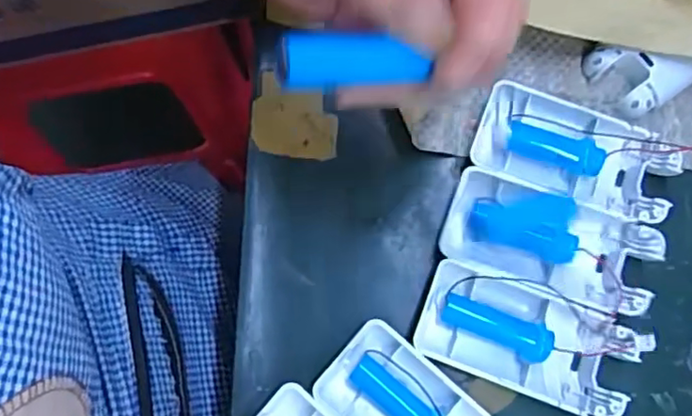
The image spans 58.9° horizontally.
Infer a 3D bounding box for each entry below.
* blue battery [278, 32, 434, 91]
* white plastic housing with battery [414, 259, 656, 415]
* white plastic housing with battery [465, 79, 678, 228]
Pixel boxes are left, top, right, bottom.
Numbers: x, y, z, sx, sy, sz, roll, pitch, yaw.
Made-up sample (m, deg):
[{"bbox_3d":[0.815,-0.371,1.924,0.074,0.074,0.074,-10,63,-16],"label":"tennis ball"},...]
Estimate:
[{"bbox_3d":[0.002,-0.044,0.186,0.045,0.012,0.012,-3,74,-17],"label":"blue battery"},{"bbox_3d":[0.080,0.058,0.273,0.093,0.014,0.046,21,77,4],"label":"white plastic housing with battery"},{"bbox_3d":[0.107,-0.024,0.290,0.091,0.016,0.043,22,78,4],"label":"white plastic housing with battery"}]

